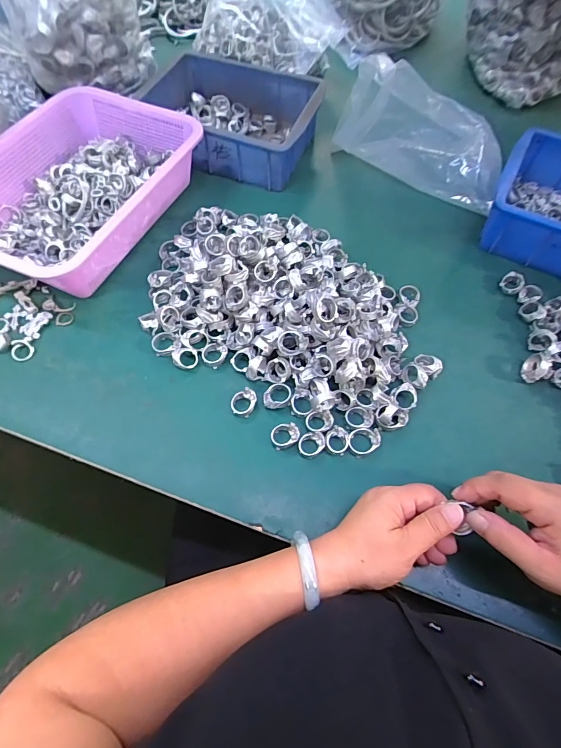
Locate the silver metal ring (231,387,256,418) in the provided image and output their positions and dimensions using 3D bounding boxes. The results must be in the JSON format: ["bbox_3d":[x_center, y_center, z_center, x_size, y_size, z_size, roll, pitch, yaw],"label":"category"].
[{"bbox_3d":[-0.038,0.028,0.404,0.024,0.010,0.030,19,64,8],"label":"silver metal ring"}]

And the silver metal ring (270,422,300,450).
[{"bbox_3d":[0.005,0.061,0.385,0.028,0.015,0.022,-16,65,-9],"label":"silver metal ring"}]

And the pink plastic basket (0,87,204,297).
[{"bbox_3d":[-0.257,-0.234,0.492,0.217,0.069,0.293,24,65,11],"label":"pink plastic basket"}]

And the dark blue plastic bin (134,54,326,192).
[{"bbox_3d":[-0.075,-0.386,0.587,0.253,0.070,0.180,17,64,7],"label":"dark blue plastic bin"}]

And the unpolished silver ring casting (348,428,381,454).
[{"bbox_3d":[0.083,0.067,0.385,0.032,0.013,0.024,-10,64,-6],"label":"unpolished silver ring casting"}]

